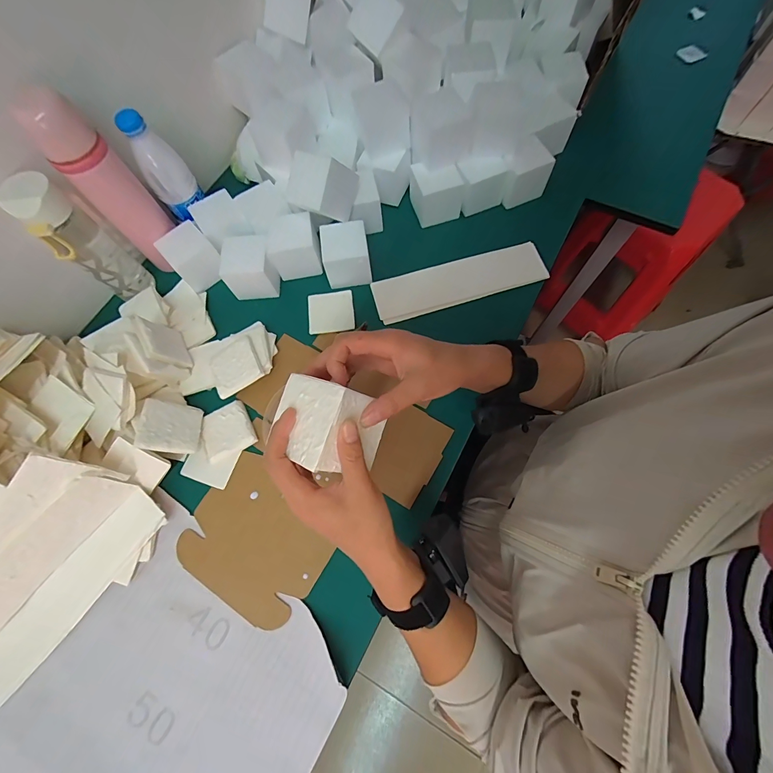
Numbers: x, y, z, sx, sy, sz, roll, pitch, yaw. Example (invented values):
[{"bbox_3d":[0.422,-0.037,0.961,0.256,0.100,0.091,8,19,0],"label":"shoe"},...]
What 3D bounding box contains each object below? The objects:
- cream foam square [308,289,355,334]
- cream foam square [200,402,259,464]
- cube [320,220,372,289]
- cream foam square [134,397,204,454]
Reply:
[{"bbox_3d":[-0.085,-0.115,0.536,0.068,0.008,0.067,-7,71,0],"label":"cream foam square"},{"bbox_3d":[-0.216,0.060,0.478,0.064,0.013,0.067,-27,72,-6],"label":"cream foam square"},{"bbox_3d":[-0.060,-0.199,0.533,0.065,0.060,0.067,-9,71,0],"label":"cube"},{"bbox_3d":[-0.277,0.049,0.455,0.069,0.010,0.068,20,46,-35],"label":"cream foam square"}]

